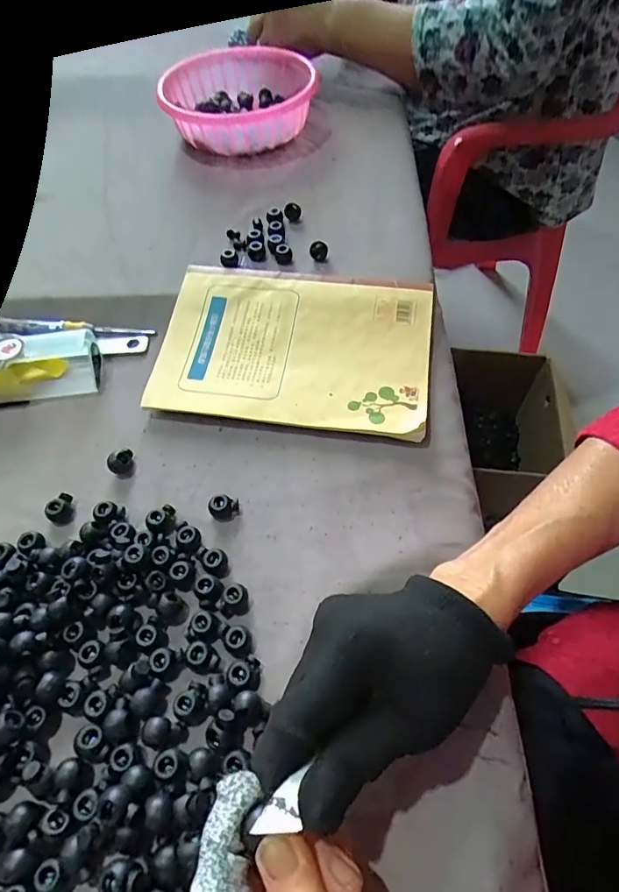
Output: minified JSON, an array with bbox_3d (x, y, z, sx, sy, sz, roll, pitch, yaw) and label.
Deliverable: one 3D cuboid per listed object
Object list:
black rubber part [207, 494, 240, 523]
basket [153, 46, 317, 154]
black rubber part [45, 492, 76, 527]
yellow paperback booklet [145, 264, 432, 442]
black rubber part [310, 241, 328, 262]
[{"bbox_3d":[-0.056,0.040,0.332,0.019,0.010,0.016,7,58,8],"label":"black rubber part"},{"bbox_3d":[-0.081,-0.371,0.550,0.145,0.048,0.148,-2,57,2],"label":"basket"},{"bbox_3d":[-0.164,0.042,0.337,0.015,0.012,0.019,36,66,23],"label":"black rubber part"},{"bbox_3d":[-0.014,-0.078,0.392,0.206,0.011,0.140,7,64,8],"label":"yellow paperback booklet"},{"bbox_3d":[0.008,-0.167,0.434,0.015,0.013,0.012,0,57,4],"label":"black rubber part"}]

